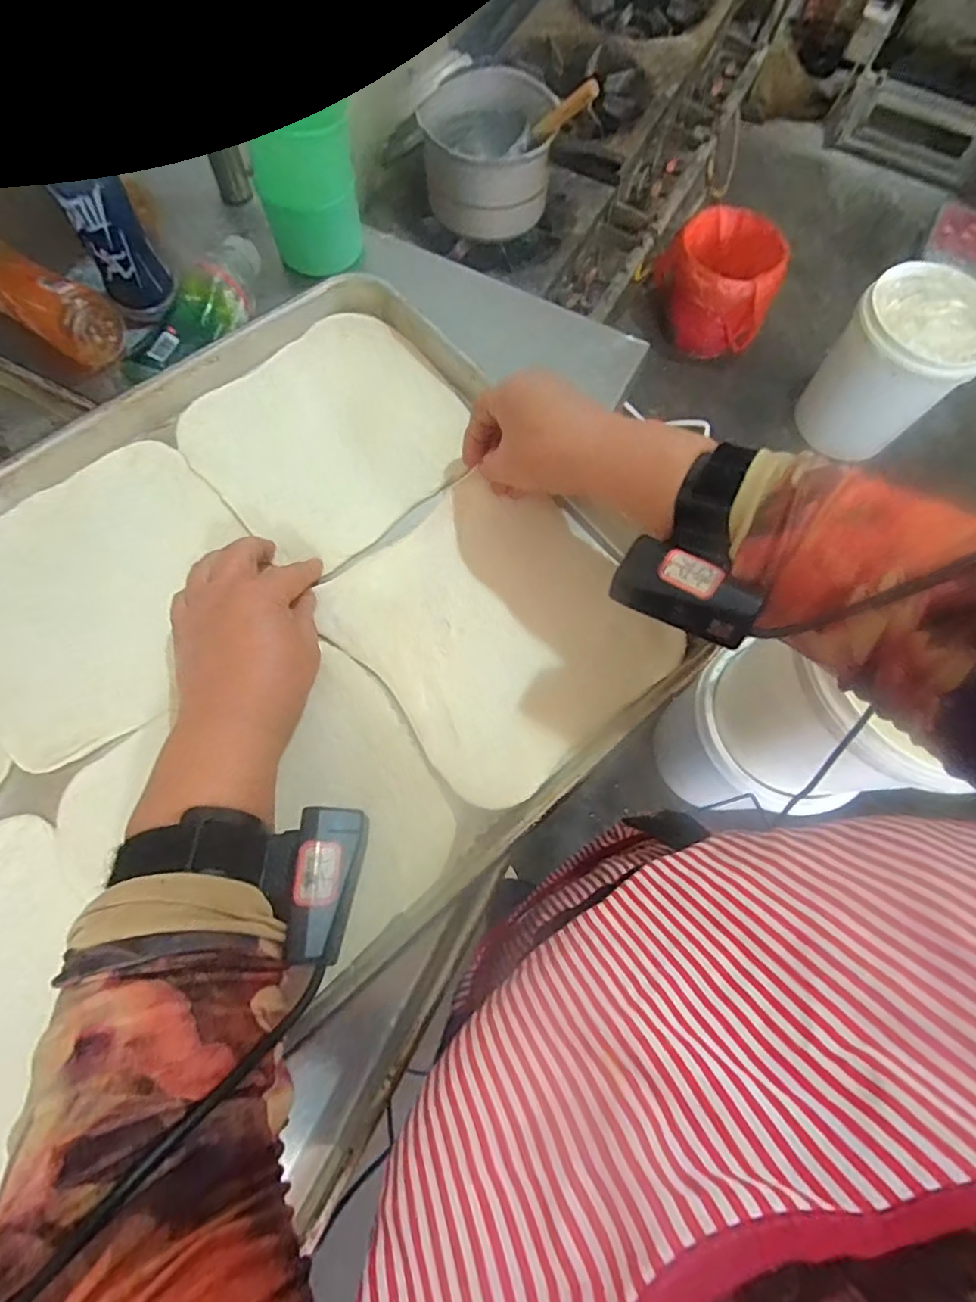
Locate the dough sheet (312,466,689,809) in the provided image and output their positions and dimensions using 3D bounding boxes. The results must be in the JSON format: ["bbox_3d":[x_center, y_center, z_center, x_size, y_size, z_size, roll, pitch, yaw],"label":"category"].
[{"bbox_3d":[0.008,-0.018,0.390,0.176,0.012,0.188,-39,77,-13],"label":"dough sheet"}]

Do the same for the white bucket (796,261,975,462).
[{"bbox_3d":[1.009,-0.719,1.462,0.286,0.374,0.305,1,71,-2],"label":"white bucket"}]

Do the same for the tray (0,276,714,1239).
[{"bbox_3d":[-0.201,0.022,0.368,0.599,0.032,0.448,-38,76,-13],"label":"tray"}]

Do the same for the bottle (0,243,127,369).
[{"bbox_3d":[-0.497,-0.380,0.619,0.235,0.059,0.075,29,73,8],"label":"bottle"}]

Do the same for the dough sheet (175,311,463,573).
[{"bbox_3d":[-0.114,-0.161,0.433,0.182,0.009,0.173,-40,77,-14],"label":"dough sheet"}]

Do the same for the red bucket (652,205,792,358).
[{"bbox_3d":[0.626,-1.010,1.606,0.307,0.228,0.307,1,71,-2],"label":"red bucket"}]

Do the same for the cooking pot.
[{"bbox_3d":[-0.004,-1.036,1.223,0.264,0.174,0.217,7,71,1],"label":"cooking pot"}]

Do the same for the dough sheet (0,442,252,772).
[{"bbox_3d":[-0.258,-0.042,0.392,0.187,0.009,0.186,-37,76,-13],"label":"dough sheet"}]

